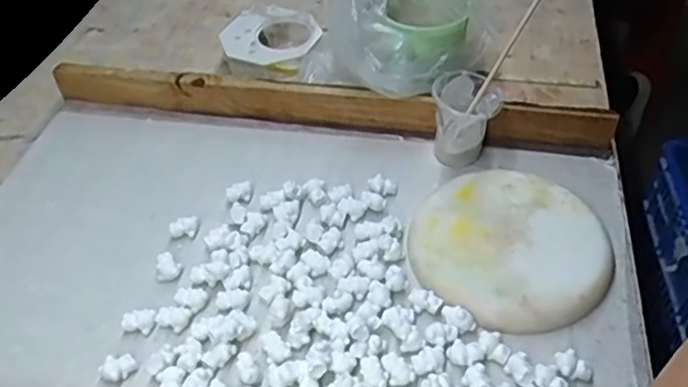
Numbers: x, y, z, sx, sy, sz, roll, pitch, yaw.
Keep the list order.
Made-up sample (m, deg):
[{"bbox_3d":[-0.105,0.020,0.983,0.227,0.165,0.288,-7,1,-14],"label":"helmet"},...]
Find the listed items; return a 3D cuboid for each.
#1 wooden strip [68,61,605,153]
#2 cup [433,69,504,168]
[{"bbox_3d":[-0.023,-0.090,0.647,0.572,0.047,0.023,6,48,9],"label":"wooden strip"},{"bbox_3d":[0.116,-0.070,0.599,0.060,0.076,0.068,5,48,8],"label":"cup"}]

